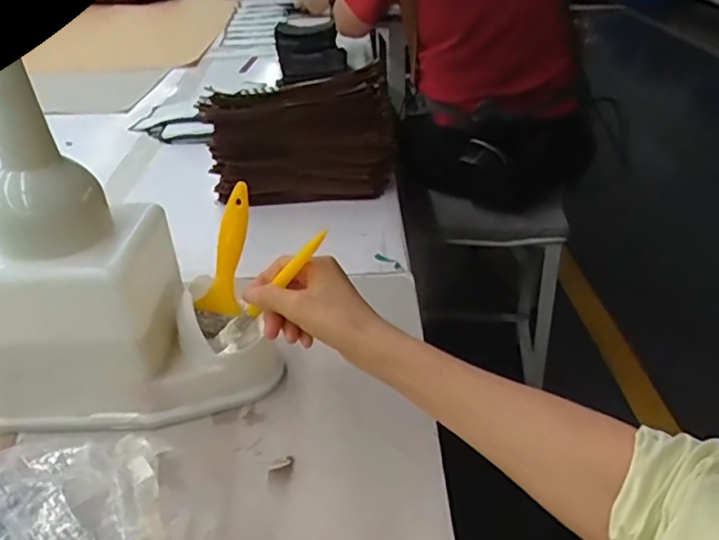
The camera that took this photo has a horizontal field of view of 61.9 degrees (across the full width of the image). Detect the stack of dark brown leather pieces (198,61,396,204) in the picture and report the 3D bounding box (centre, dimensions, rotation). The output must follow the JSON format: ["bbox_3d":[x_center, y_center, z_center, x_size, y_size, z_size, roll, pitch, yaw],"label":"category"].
[{"bbox_3d":[-0.085,-0.173,0.884,0.272,0.189,0.053,-1,34,3],"label":"stack of dark brown leather pieces"}]

